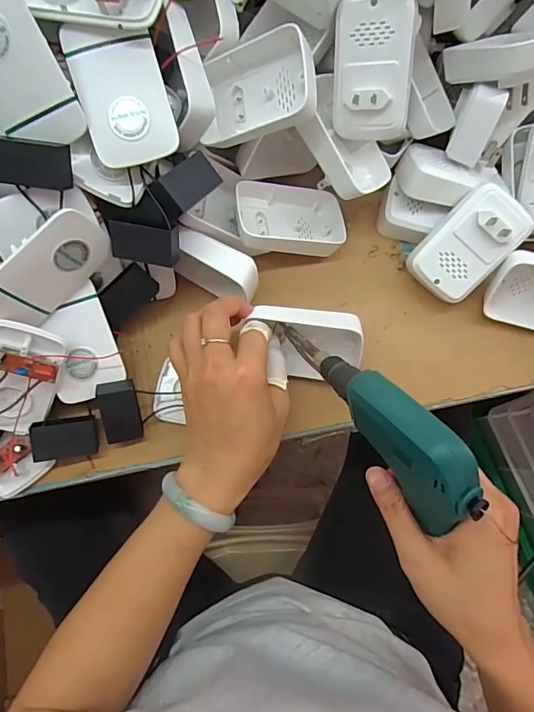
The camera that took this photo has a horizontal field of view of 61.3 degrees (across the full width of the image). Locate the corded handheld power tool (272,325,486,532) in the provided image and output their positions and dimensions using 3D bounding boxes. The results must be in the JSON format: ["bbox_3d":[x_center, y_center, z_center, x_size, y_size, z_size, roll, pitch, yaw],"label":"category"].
[{"bbox_3d":[0.064,0.026,0.297,0.033,0.041,0.177,-35,48,-6],"label":"corded handheld power tool"}]

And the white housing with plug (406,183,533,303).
[{"bbox_3d":[0.165,-0.091,0.370,0.059,0.024,0.090,39,110,-4],"label":"white housing with plug"}]

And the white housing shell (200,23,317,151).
[{"bbox_3d":[-0.009,-0.198,0.332,0.091,0.030,0.067,-1,97,28],"label":"white housing shell"}]

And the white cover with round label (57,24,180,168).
[{"bbox_3d":[-0.098,-0.179,0.307,0.058,0.010,0.089,-15,97,-2],"label":"white cover with round label"}]

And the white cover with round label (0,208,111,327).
[{"bbox_3d":[-0.158,-0.062,0.325,0.094,0.059,0.013,-43,65,5],"label":"white cover with round label"}]

